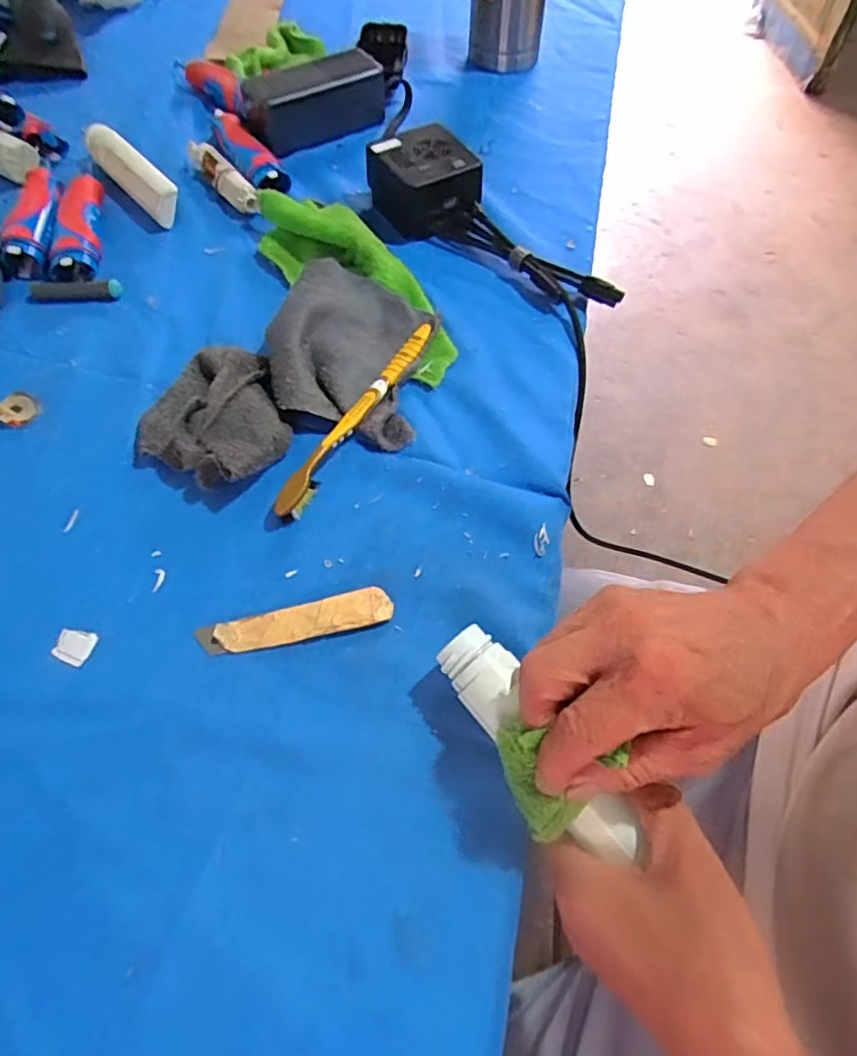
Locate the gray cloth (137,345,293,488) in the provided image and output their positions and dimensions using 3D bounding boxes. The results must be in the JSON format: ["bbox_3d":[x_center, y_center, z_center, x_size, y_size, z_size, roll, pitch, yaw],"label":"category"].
[{"bbox_3d":[-0.139,-0.078,0.410,0.097,0.032,0.103,15,61,8],"label":"gray cloth"}]

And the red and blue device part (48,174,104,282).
[{"bbox_3d":[-0.291,-0.258,0.511,0.037,0.024,0.133,-8,61,-5],"label":"red and blue device part"}]

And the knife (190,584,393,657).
[{"bbox_3d":[-0.075,0.054,0.348,0.108,0.006,0.023,-12,61,-8],"label":"knife"}]

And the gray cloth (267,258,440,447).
[{"bbox_3d":[-0.055,-0.130,0.438,0.108,0.034,0.145,10,61,5],"label":"gray cloth"}]

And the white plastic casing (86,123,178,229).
[{"bbox_3d":[-0.265,-0.314,0.544,0.027,0.032,0.136,-39,68,-20],"label":"white plastic casing"}]

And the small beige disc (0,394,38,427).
[{"bbox_3d":[-0.287,-0.082,0.424,0.021,0.008,0.025,41,68,20],"label":"small beige disc"}]

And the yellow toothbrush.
[{"bbox_3d":[-0.046,-0.079,0.419,0.013,0.018,0.184,26,63,13],"label":"yellow toothbrush"}]

